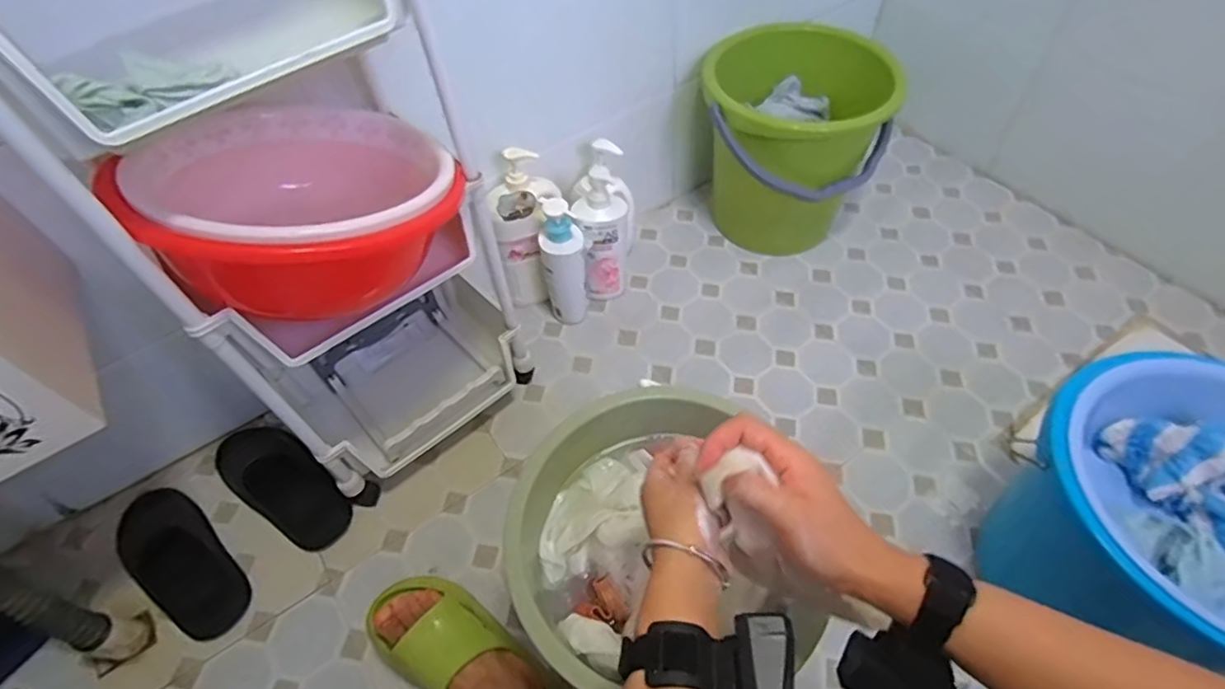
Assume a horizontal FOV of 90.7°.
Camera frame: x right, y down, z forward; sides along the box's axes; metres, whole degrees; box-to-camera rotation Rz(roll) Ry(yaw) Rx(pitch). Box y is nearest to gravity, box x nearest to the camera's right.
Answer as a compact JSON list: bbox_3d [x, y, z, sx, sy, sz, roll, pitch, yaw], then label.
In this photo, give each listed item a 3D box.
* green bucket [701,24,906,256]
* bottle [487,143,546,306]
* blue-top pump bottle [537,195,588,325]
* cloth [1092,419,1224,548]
[{"bbox_3d":[0.322,-0.350,1.114,0.305,0.336,0.263,-40,61,-22],"label":"green bucket"},{"bbox_3d":[-0.155,-0.186,1.016,0.076,0.281,0.077,-9,54,-2],"label":"bottle"},{"bbox_3d":[-0.083,-0.136,1.019,0.069,0.250,0.068,-10,56,-6],"label":"blue-top pump bottle"},{"bbox_3d":[0.644,0.140,0.663,0.163,0.089,0.078,31,62,23],"label":"cloth"}]

